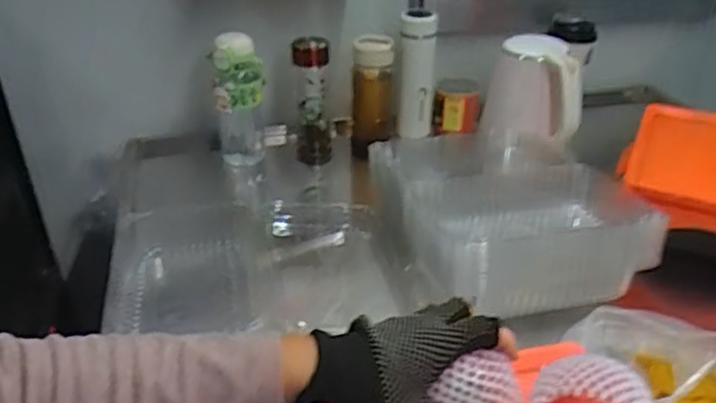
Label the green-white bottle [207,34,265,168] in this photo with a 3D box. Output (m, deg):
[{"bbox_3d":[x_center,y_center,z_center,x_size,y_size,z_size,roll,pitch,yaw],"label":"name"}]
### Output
[{"bbox_3d":[-0.203,-0.173,1.095,0.091,0.229,0.071,-6,31,-8],"label":"green-white bottle"}]

